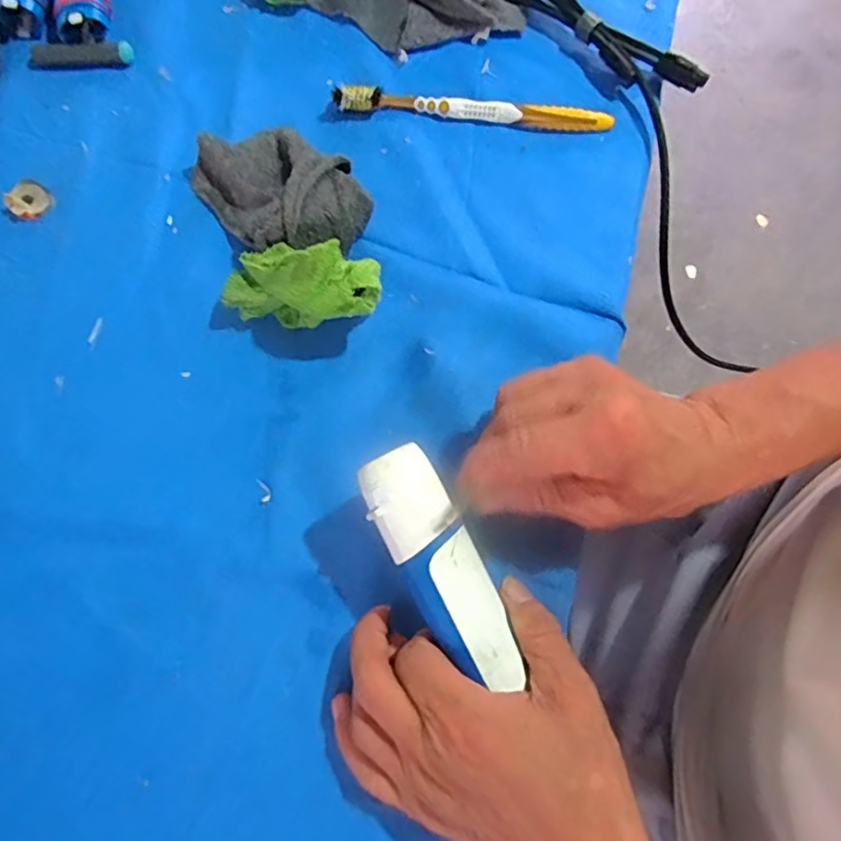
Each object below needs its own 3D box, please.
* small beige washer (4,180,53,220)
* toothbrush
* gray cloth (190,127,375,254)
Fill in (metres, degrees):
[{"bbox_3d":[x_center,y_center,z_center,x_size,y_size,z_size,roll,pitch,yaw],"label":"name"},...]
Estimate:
[{"bbox_3d":[-0.252,-0.142,0.397,0.022,0.008,0.024,0,71,0],"label":"small beige washer"},{"bbox_3d":[0.036,-0.210,0.413,0.183,0.016,0.015,5,71,2],"label":"toothbrush"},{"bbox_3d":[-0.086,-0.144,0.385,0.076,0.028,0.114,-43,76,-13],"label":"gray cloth"}]

